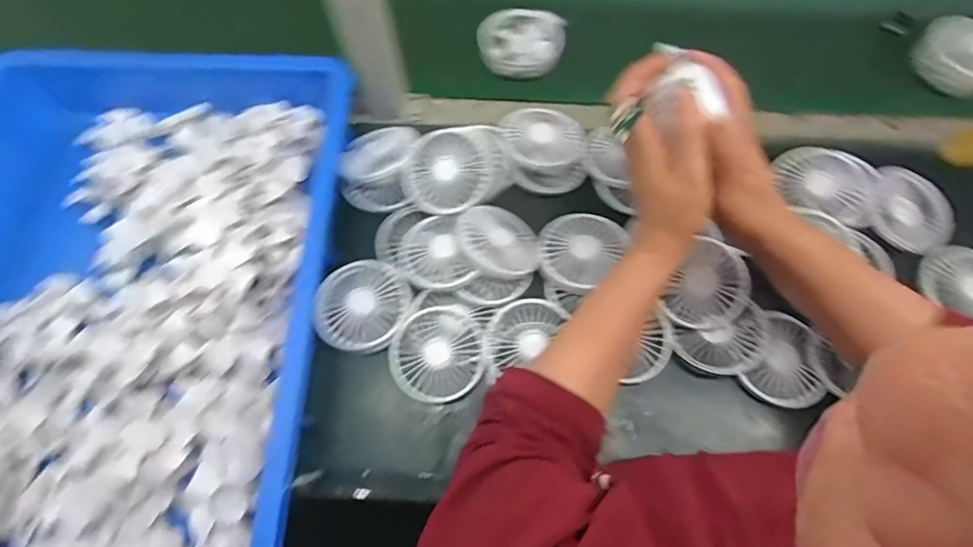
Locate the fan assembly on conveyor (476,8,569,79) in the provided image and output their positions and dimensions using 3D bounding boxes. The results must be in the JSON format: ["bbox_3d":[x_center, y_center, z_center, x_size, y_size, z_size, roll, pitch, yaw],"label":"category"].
[{"bbox_3d":[0.043,-0.282,0.634,0.103,0.046,0.082,4,66,1],"label":"fan assembly on conveyor"}]

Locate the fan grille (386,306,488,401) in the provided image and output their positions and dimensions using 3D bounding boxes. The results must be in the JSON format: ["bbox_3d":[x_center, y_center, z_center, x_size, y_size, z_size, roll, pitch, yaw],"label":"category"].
[{"bbox_3d":[-0.045,0.077,0.489,0.085,0.016,0.090,0,66,0],"label":"fan grille"}]

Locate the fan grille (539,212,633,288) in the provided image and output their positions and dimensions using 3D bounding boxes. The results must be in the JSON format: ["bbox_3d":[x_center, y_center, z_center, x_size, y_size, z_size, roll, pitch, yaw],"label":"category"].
[{"bbox_3d":[0.093,-0.027,0.515,0.078,0.022,0.087,33,70,13],"label":"fan grille"}]

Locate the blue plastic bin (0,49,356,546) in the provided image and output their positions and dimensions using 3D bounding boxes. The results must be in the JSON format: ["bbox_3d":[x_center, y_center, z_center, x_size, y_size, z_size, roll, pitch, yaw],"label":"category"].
[{"bbox_3d":[-0.361,0.048,0.469,0.408,0.088,0.573,2,66,0],"label":"blue plastic bin"}]

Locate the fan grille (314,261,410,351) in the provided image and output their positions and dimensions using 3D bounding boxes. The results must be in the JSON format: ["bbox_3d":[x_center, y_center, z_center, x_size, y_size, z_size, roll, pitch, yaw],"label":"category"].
[{"bbox_3d":[-0.123,0.030,0.499,0.087,0.007,0.091,0,66,0],"label":"fan grille"}]

